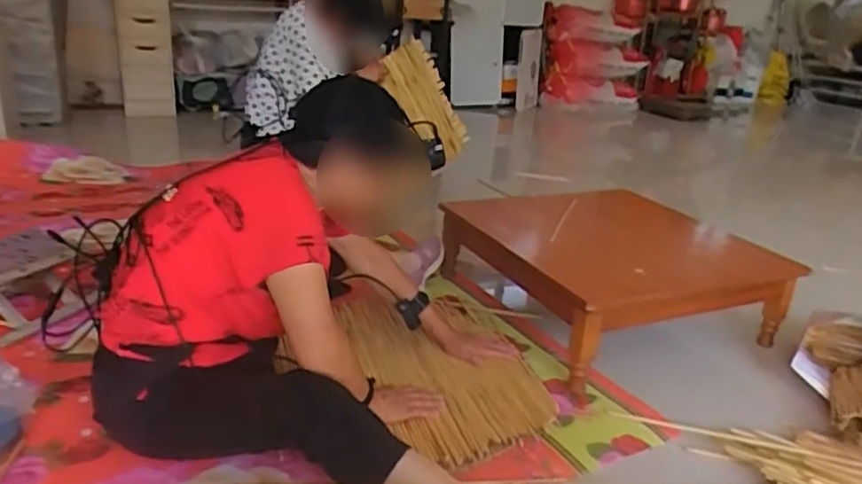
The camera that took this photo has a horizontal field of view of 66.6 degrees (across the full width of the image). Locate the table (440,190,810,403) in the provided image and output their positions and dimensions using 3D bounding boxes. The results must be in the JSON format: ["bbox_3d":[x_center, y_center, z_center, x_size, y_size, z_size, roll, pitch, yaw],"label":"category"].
[{"bbox_3d":[0.464,0.061,1.840,0.757,0.239,0.742,-8,25,-29],"label":"table"}]

